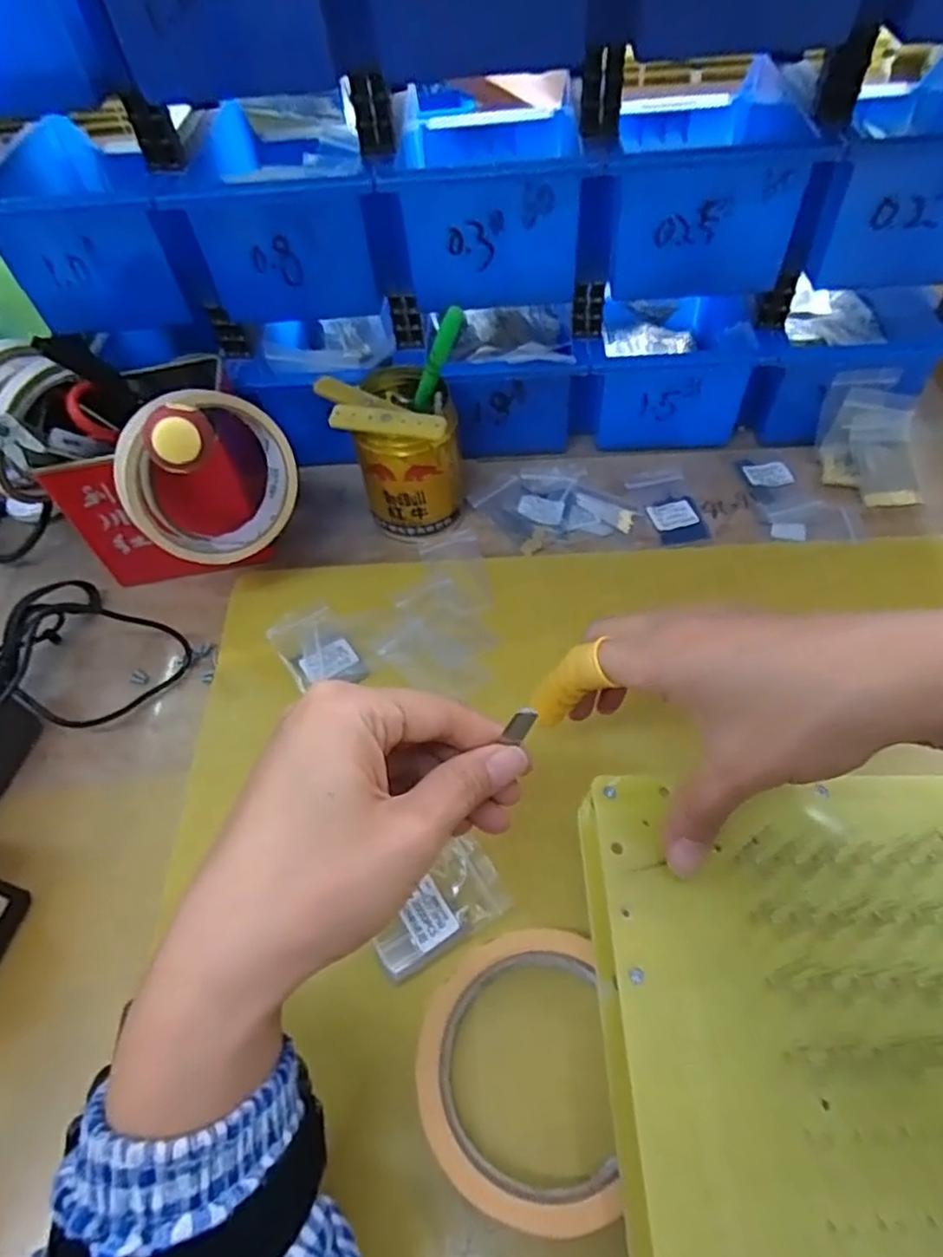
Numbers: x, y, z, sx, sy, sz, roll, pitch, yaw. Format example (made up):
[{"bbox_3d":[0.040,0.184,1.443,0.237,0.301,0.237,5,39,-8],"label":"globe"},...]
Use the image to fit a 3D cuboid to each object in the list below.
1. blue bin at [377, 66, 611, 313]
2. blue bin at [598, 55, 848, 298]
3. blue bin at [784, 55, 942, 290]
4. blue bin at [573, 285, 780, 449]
[{"bbox_3d":[0.011,-0.275,0.413,0.107,0.083,0.168,-2,56,3],"label":"blue bin"},{"bbox_3d":[0.128,-0.273,0.400,0.108,0.071,0.166,1,56,5],"label":"blue bin"},{"bbox_3d":[0.245,-0.279,0.400,0.112,0.073,0.162,4,57,7],"label":"blue bin"},{"bbox_3d":[0.132,-0.209,0.486,0.125,0.085,0.151,-1,56,3],"label":"blue bin"}]

